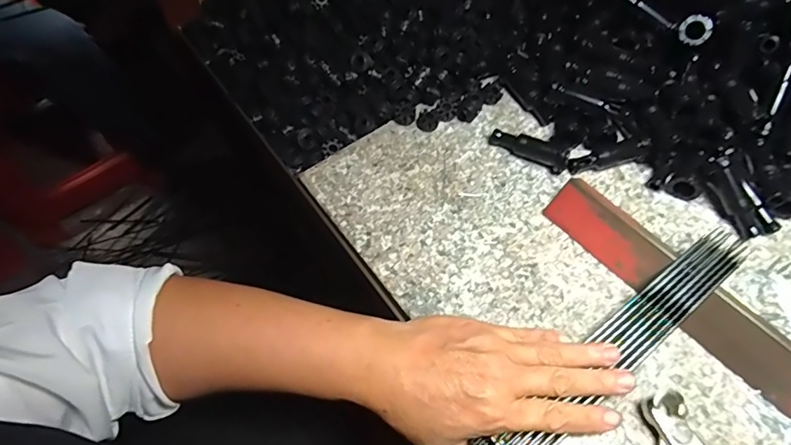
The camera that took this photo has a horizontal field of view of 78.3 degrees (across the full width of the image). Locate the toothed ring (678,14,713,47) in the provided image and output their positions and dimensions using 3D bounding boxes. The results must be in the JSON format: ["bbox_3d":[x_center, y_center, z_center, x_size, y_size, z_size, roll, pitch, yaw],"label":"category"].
[{"bbox_3d":[0.256,-0.164,0.415,0.025,0.025,0.006,47,32,12],"label":"toothed ring"}]

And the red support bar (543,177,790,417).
[{"bbox_3d":[0.217,0.061,0.336,0.032,0.028,0.255,-38,67,-19],"label":"red support bar"}]

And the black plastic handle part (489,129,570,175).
[{"bbox_3d":[0.112,-0.062,0.410,0.066,0.016,0.014,26,64,14],"label":"black plastic handle part"}]

